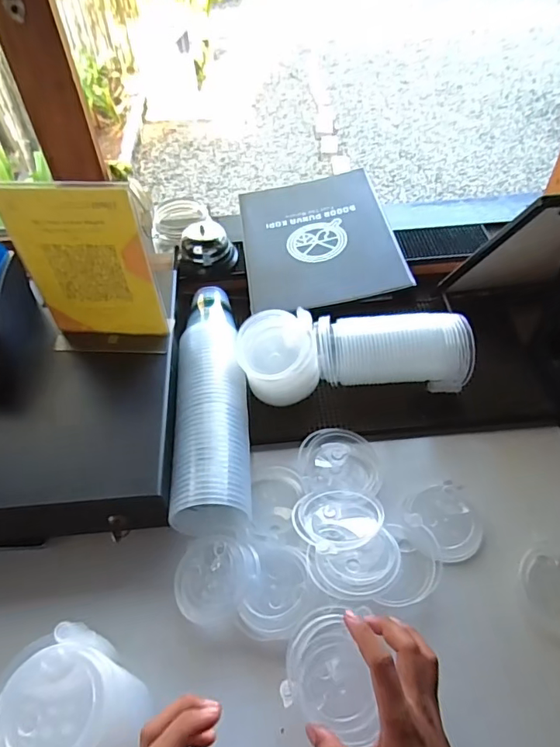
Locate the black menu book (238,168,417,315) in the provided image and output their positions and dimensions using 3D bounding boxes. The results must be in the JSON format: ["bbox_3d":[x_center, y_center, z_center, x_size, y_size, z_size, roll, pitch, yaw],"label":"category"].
[{"bbox_3d":[0.056,-0.215,0.794,0.228,0.010,0.291,-12,53,4],"label":"black menu book"}]

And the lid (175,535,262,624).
[{"bbox_3d":[-0.071,0.215,0.530,0.079,0.022,0.088,27,83,22],"label":"lid"}]

